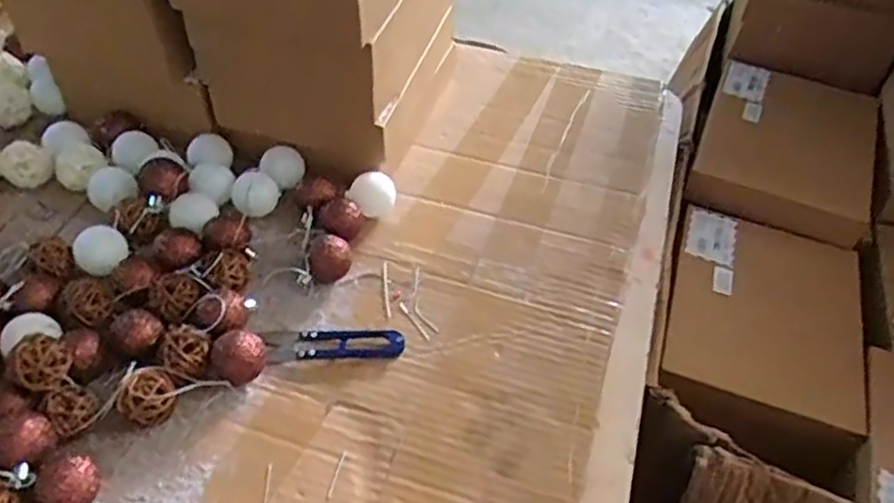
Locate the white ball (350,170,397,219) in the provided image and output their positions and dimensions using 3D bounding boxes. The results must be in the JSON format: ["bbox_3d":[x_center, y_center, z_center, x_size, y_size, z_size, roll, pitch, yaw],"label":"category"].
[{"bbox_3d":[-0.064,-0.049,0.623,0.039,0.039,0.031,-1,48,-4],"label":"white ball"}]

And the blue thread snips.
[{"bbox_3d":[-0.085,0.069,0.539,0.103,0.011,0.027,-1,48,-3],"label":"blue thread snips"}]

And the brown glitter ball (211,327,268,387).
[{"bbox_3d":[-0.147,0.076,0.507,0.037,0.032,0.030,-13,50,-14],"label":"brown glitter ball"}]

